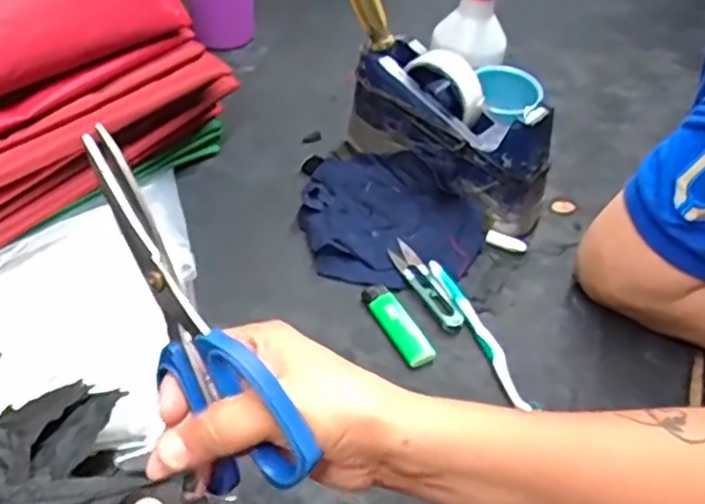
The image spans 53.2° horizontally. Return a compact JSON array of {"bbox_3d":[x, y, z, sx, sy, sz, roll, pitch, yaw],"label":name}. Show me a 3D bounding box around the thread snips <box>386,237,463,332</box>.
[{"bbox_3d":[0.061,0.025,0.595,0.023,0.006,0.102,-18,50,-23],"label":"thread snips"}]

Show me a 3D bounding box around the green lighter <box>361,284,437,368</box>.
[{"bbox_3d":[0.035,0.056,0.562,0.024,0.011,0.084,-19,51,-24],"label":"green lighter"}]

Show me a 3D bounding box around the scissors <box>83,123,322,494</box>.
[{"bbox_3d":[-0.079,0.029,0.319,0.027,0.061,0.175,-28,91,-30],"label":"scissors"}]

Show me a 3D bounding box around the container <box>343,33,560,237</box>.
[{"bbox_3d":[0.091,-0.109,0.660,0.201,0.114,0.080,31,50,22],"label":"container"}]

